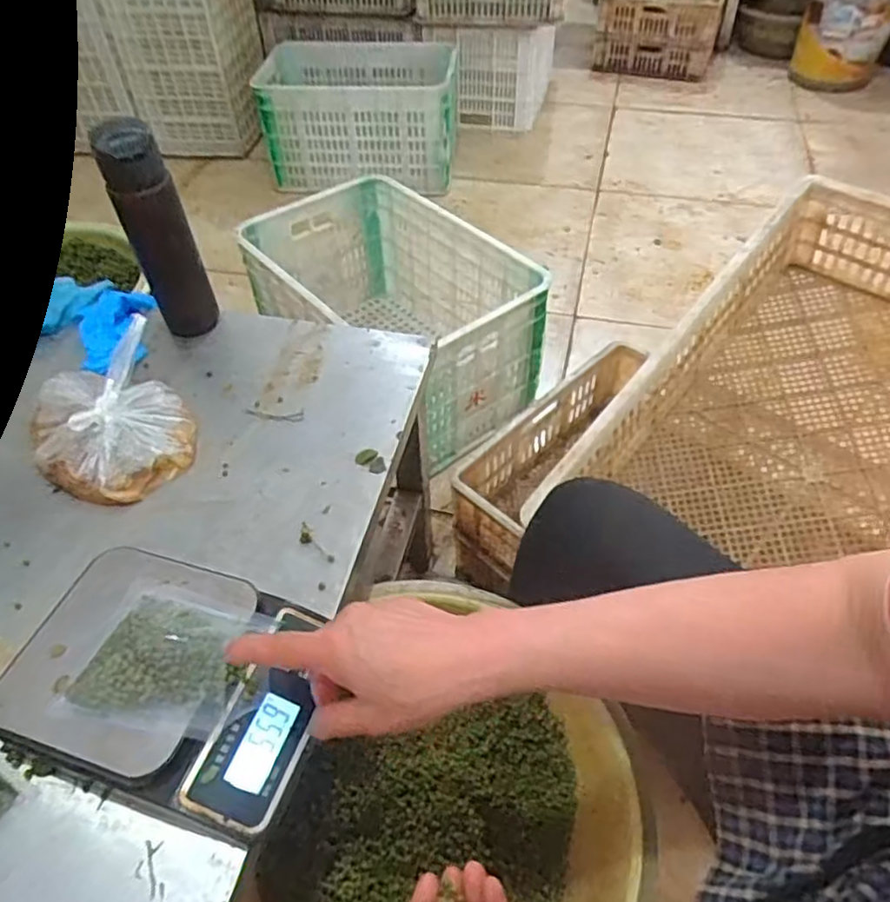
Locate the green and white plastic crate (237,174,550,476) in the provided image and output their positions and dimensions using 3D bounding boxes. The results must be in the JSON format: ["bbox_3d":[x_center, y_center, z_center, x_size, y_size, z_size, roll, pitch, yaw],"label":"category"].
[{"bbox_3d":[-0.111,-0.248,1.295,0.353,0.321,0.548,-31,55,-24],"label":"green and white plastic crate"}]

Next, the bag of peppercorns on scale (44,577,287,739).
[{"bbox_3d":[-0.186,0.138,0.444,0.128,0.055,0.096,14,50,14],"label":"bag of peppercorns on scale"}]

